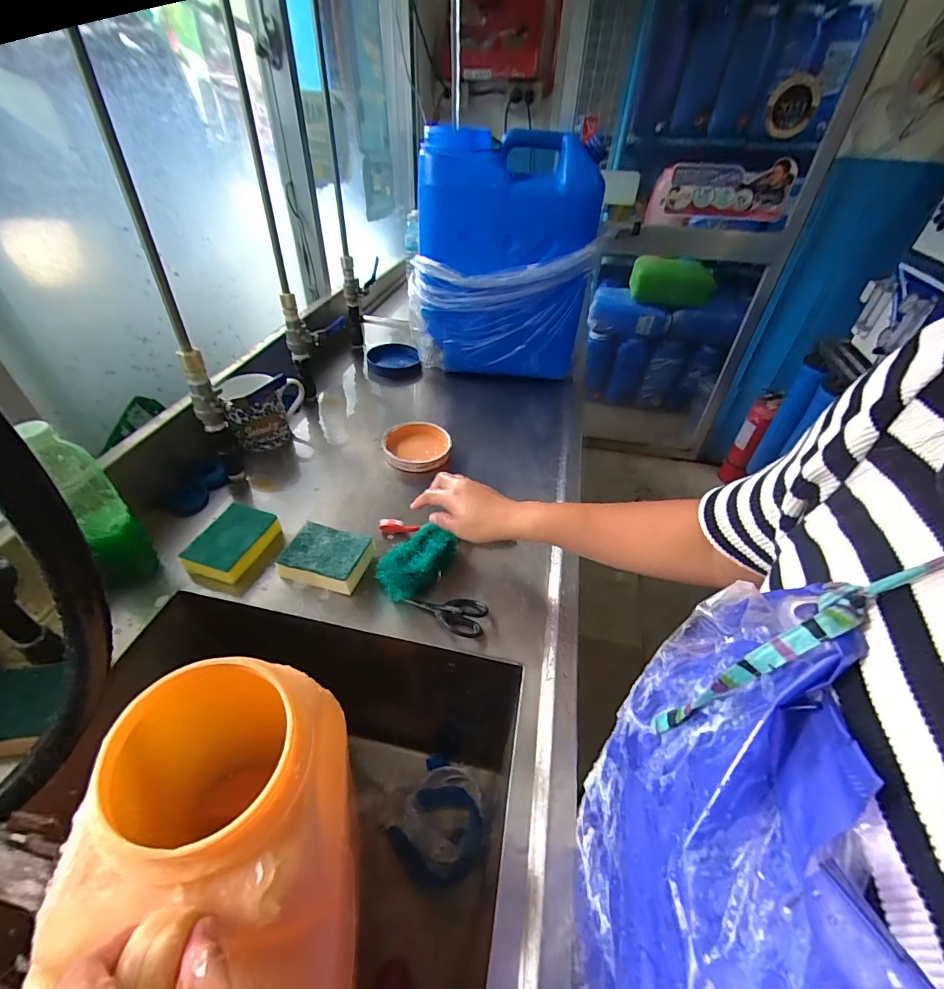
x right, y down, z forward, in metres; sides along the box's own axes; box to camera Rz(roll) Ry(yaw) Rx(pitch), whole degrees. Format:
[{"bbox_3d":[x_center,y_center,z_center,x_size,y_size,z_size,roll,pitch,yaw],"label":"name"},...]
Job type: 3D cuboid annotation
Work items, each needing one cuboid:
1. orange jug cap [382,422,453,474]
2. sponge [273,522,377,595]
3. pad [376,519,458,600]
[{"bbox_3d":[-0.093,-0.082,0.755,0.112,0.030,0.118,1,41,-1],"label":"orange jug cap"},{"bbox_3d":[-0.187,0.081,0.561,0.104,0.035,0.075,10,42,9],"label":"sponge"},{"bbox_3d":[-0.069,0.085,0.564,0.066,0.040,0.114,16,43,15],"label":"pad"}]

